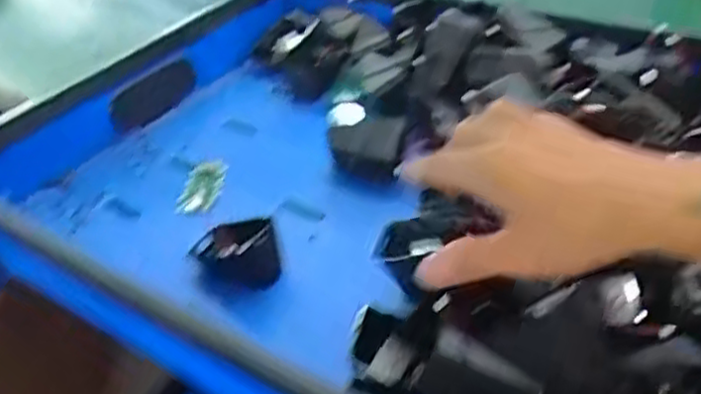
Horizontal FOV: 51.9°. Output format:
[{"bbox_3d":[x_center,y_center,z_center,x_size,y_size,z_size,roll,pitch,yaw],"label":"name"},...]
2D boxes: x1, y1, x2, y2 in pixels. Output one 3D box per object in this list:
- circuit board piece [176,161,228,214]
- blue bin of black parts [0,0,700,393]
[{"bbox_3d":[-0.128,-0.009,0.623,0.036,0.004,0.066,-5,40,13],"label":"circuit board piece"},{"bbox_3d":[0.031,-0.026,0.545,0.625,0.100,0.459,16,40,27],"label":"blue bin of black parts"}]

